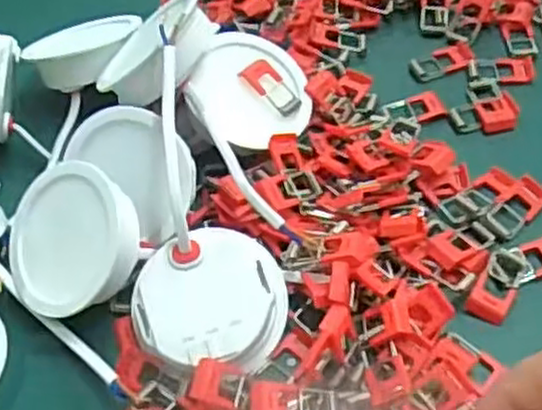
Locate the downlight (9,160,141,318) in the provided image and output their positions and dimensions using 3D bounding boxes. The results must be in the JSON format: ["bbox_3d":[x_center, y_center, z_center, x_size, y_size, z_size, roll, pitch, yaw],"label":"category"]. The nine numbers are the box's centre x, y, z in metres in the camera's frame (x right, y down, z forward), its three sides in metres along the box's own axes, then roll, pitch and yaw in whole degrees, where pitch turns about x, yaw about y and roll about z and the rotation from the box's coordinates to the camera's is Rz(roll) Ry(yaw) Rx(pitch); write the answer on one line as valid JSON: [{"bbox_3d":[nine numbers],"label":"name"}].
[{"bbox_3d":[-0.094,0.016,0.360,0.070,0.025,0.069,-2,83,31],"label":"downlight"}]

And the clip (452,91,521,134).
[{"bbox_3d":[0.122,-0.050,0.425,0.037,0.006,0.025,-16,55,-6],"label":"clip"}]

